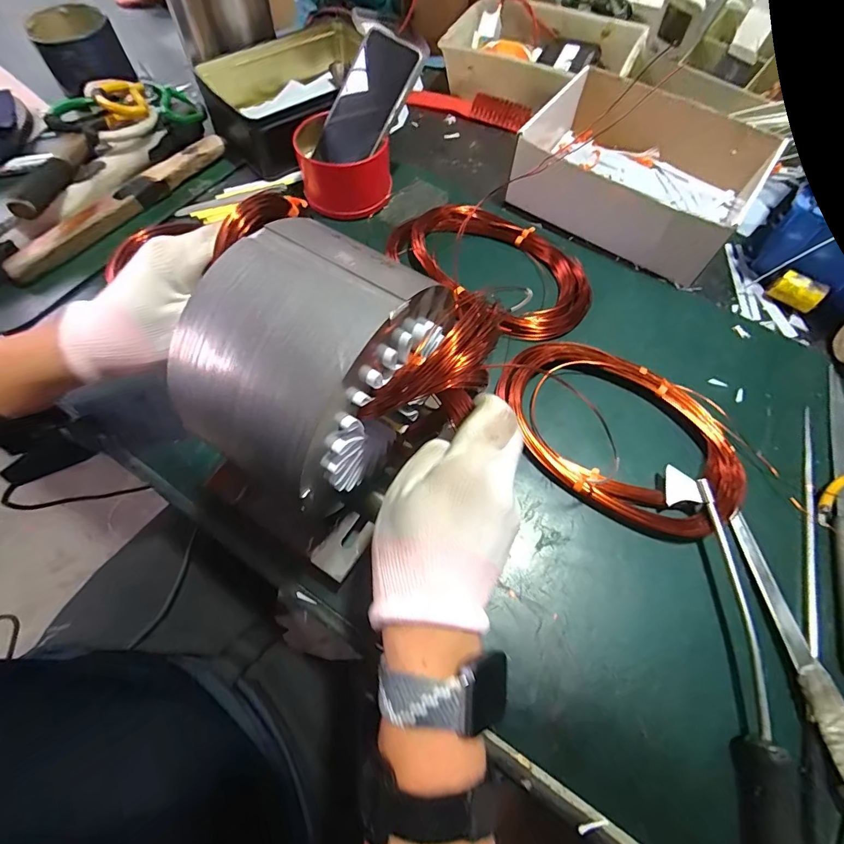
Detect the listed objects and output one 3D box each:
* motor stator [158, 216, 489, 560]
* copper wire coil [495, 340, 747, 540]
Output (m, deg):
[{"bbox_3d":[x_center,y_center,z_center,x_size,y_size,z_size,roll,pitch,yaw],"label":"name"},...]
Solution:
[{"bbox_3d":[-0.050,-0.017,0.240,0.119,0.129,0.132,36,70,13],"label":"motor stator"},{"bbox_3d":[0.171,0.002,0.370,0.215,0.039,0.139,39,71,16],"label":"copper wire coil"}]

